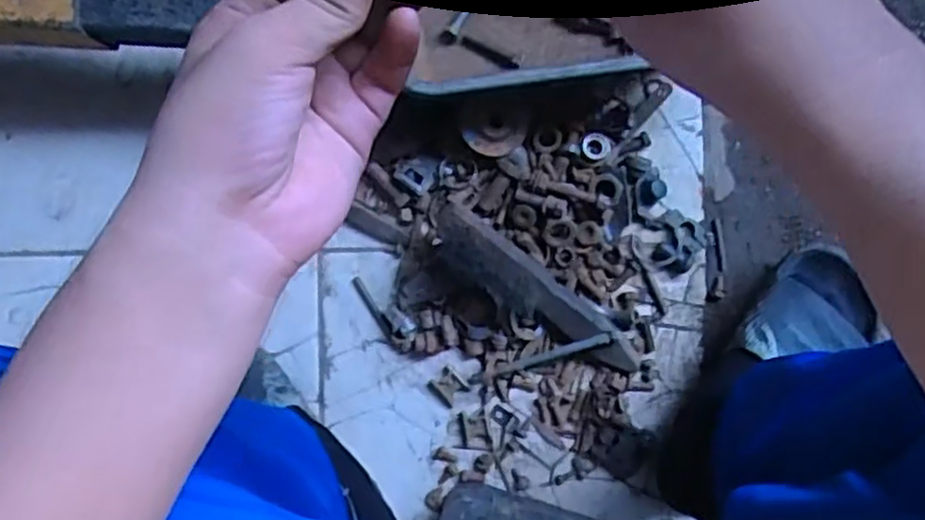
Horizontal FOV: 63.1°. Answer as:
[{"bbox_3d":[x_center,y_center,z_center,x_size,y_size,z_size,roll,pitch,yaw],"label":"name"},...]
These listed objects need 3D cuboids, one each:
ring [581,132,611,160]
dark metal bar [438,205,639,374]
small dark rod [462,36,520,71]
[{"bbox_3d":[0.134,-0.114,0.756,0.029,0.004,0.027,0,90,3],"label":"ring"},{"bbox_3d":[0.076,0.036,0.738,0.250,0.049,0.052,37,90,-10],"label":"dark metal bar"},{"bbox_3d":[0.029,-0.212,0.771,0.066,0.013,0.011,31,91,2],"label":"small dark rod"}]

